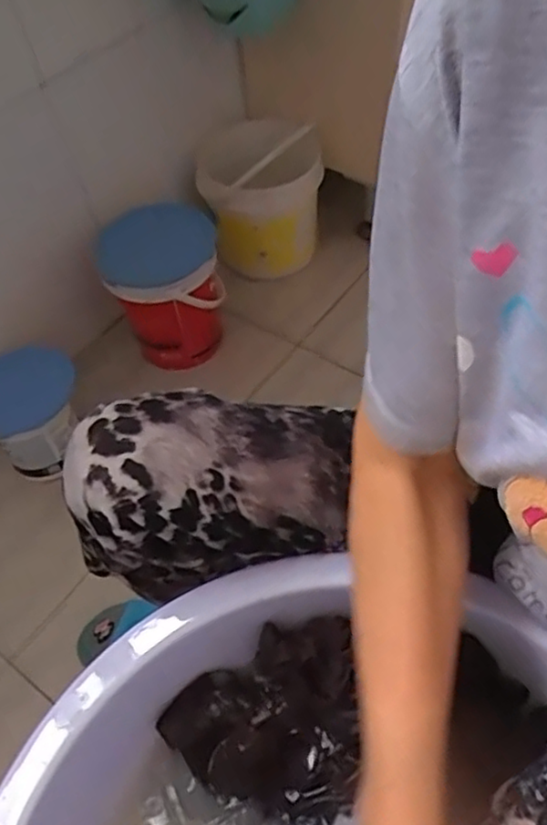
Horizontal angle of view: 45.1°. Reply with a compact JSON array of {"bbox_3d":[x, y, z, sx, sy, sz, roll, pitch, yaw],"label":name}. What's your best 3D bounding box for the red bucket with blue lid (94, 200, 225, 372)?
[{"bbox_3d":[-0.163,-0.192,1.036,0.172,0.192,0.198,-15,52,-4],"label":"red bucket with blue lid"}]

